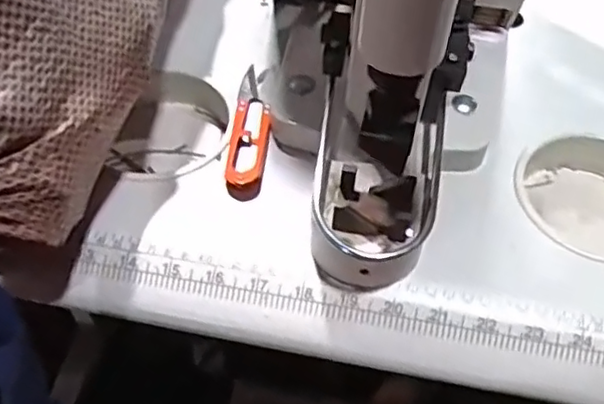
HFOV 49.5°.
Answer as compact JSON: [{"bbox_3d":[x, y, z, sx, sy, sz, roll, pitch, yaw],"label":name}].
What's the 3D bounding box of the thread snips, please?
[{"bbox_3d":[-0.034,-0.055,0.449,0.025,0.004,0.113,4,52,0],"label":"thread snips"}]

